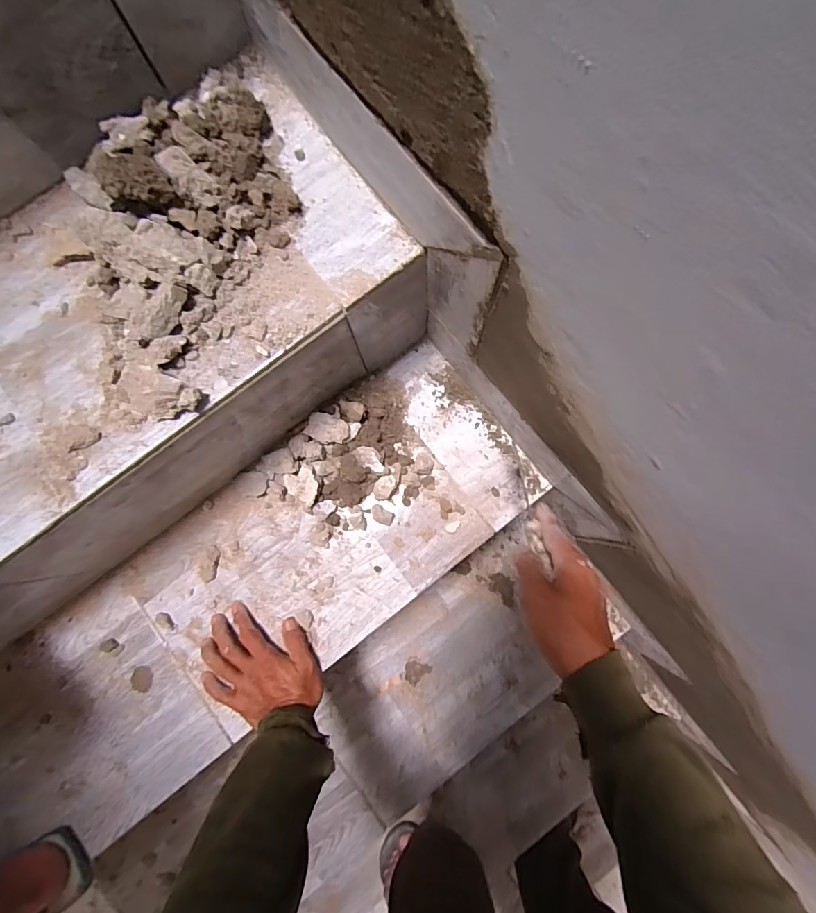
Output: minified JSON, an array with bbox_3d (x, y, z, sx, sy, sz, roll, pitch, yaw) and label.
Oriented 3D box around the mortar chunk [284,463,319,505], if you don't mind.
[{"bbox_3d":[-0.129,0.032,0.541,0.048,0.012,0.041,24,95,24],"label":"mortar chunk"}]

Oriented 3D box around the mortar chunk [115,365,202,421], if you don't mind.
[{"bbox_3d":[-0.217,-0.054,0.375,0.078,0.026,0.039,18,83,4],"label":"mortar chunk"}]

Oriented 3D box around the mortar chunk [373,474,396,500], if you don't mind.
[{"bbox_3d":[-0.029,0.039,0.546,0.023,0.022,0.033,31,84,6],"label":"mortar chunk"}]

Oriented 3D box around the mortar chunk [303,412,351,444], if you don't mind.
[{"bbox_3d":[-0.099,-0.034,0.541,0.053,0.012,0.033,21,84,5],"label":"mortar chunk"}]

